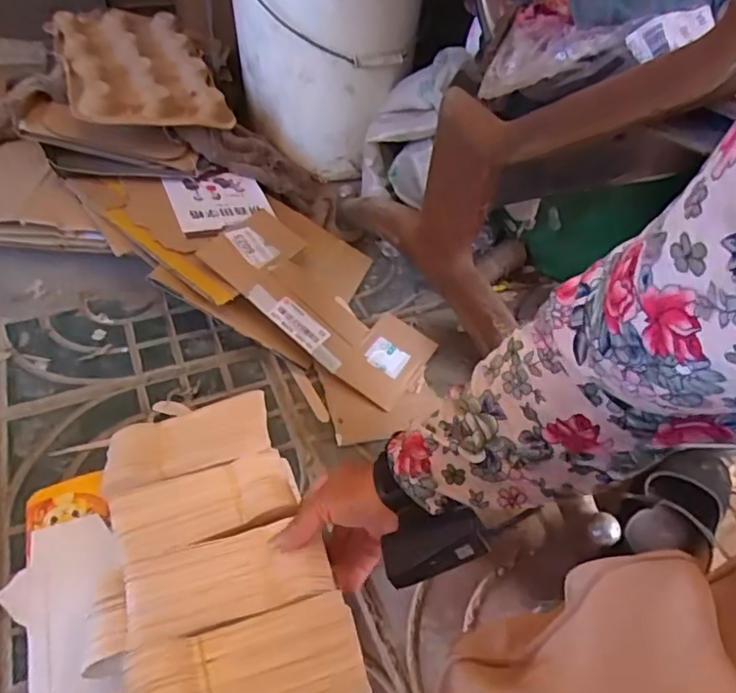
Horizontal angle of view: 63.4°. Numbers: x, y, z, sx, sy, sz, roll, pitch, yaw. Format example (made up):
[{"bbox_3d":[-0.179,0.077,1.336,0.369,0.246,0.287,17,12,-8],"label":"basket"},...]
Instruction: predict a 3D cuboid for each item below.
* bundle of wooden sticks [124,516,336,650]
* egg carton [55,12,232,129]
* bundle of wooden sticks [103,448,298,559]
[{"bbox_3d":[-0.114,0.187,0.481,0.161,0.010,0.076,-11,49,-1],"label":"bundle of wooden sticks"},{"bbox_3d":[-0.383,-0.473,1.017,0.241,0.199,0.053,-19,10,-33],"label":"egg carton"},{"bbox_3d":[-0.152,0.147,0.561,0.168,0.023,0.081,-13,50,-15],"label":"bundle of wooden sticks"}]

